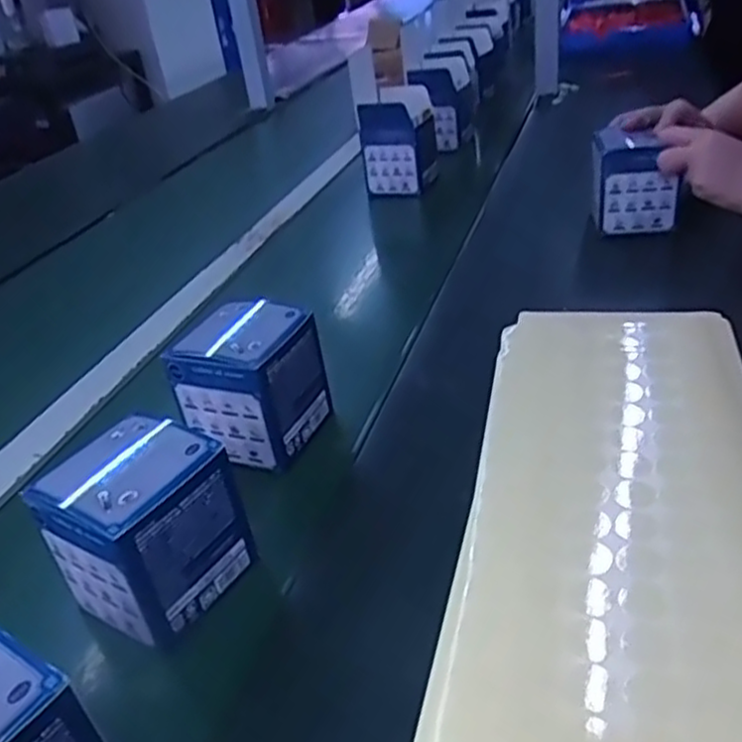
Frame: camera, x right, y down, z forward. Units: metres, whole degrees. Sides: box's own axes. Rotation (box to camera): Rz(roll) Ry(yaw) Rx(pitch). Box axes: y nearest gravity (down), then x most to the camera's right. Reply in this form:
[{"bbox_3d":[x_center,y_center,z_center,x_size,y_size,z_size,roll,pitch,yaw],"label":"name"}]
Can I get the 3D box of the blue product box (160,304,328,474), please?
[{"bbox_3d":[-0.087,0.009,0.537,0.086,0.099,0.080,7,34,23],"label":"blue product box"}]

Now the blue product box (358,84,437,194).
[{"bbox_3d":[0.043,-0.318,1.001,0.077,0.121,0.089,8,35,25],"label":"blue product box"}]

